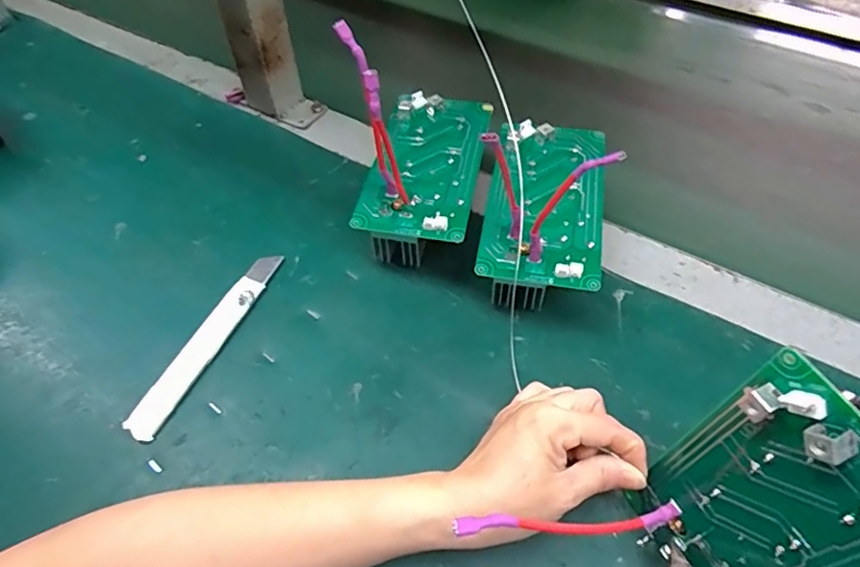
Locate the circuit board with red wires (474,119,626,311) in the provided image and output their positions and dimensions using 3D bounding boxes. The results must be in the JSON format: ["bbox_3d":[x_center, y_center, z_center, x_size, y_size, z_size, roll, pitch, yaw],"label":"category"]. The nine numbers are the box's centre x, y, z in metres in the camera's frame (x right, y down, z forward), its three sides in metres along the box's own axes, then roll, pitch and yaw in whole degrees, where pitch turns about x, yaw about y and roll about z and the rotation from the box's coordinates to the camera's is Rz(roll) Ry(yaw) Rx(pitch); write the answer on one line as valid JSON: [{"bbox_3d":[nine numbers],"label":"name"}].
[{"bbox_3d":[0.081,-0.068,0.381,0.082,0.137,0.147,9,53,8],"label":"circuit board with red wires"}]

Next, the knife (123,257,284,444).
[{"bbox_3d":[-0.154,0.037,0.384,0.022,0.007,0.155,17,54,14],"label":"knife"}]

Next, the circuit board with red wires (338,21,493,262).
[{"bbox_3d":[-0.003,-0.108,0.401,0.081,0.155,0.150,9,53,8],"label":"circuit board with red wires"}]

